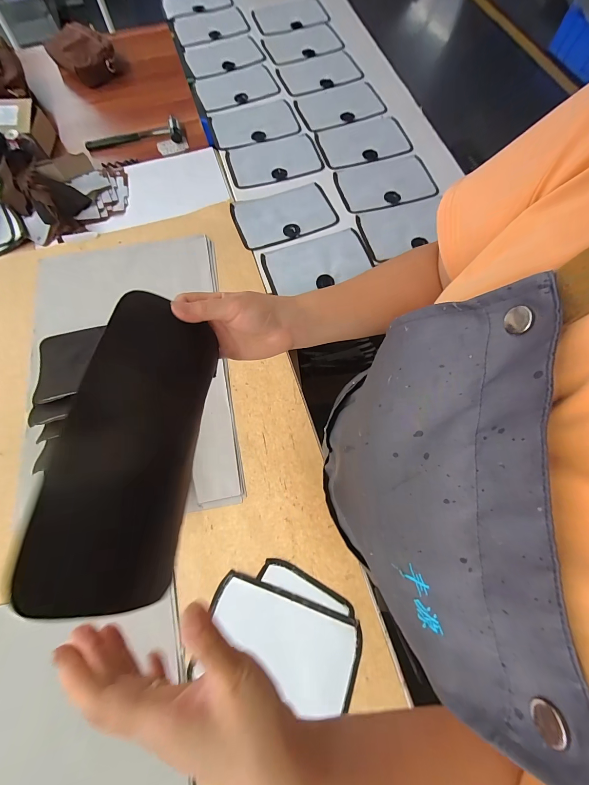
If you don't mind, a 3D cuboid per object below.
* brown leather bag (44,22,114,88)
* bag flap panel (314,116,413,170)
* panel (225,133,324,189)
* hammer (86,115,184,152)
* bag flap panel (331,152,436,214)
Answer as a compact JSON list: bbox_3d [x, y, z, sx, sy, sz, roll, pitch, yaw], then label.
[{"bbox_3d":[-0.579,-0.921,0.848,0.159,0.085,0.167,-27,73,-9],"label":"brown leather bag"},{"bbox_3d":[0.170,-0.624,0.771,0.219,0.011,0.136,-16,71,-5],"label":"bag flap panel"},{"bbox_3d":[-0.052,-0.573,0.756,0.218,0.010,0.140,-18,71,-6],"label":"panel"},{"bbox_3d":[-0.400,-0.637,0.771,0.233,0.035,0.061,-14,71,-4],"label":"hammer"},{"bbox_3d":[0.209,-0.491,0.723,0.217,0.011,0.142,-12,71,-4],"label":"bag flap panel"}]

